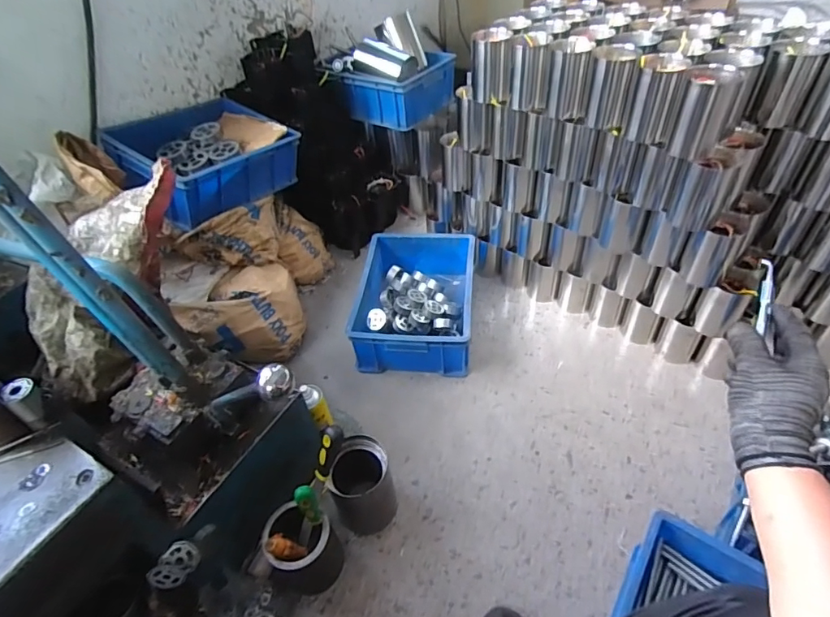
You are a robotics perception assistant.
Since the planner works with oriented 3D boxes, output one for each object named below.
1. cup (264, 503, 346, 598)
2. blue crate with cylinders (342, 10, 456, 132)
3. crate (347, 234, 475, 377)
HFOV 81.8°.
[{"bbox_3d":[-0.200,0.424,0.849,0.119,0.168,0.108,-2,45,5],"label":"cup"},{"bbox_3d":[-0.056,-0.740,1.499,0.246,0.233,0.308,29,55,31],"label":"blue crate with cylinders"},{"bbox_3d":[0.007,-0.021,1.295,0.292,0.148,0.406,1,45,8],"label":"crate"}]

